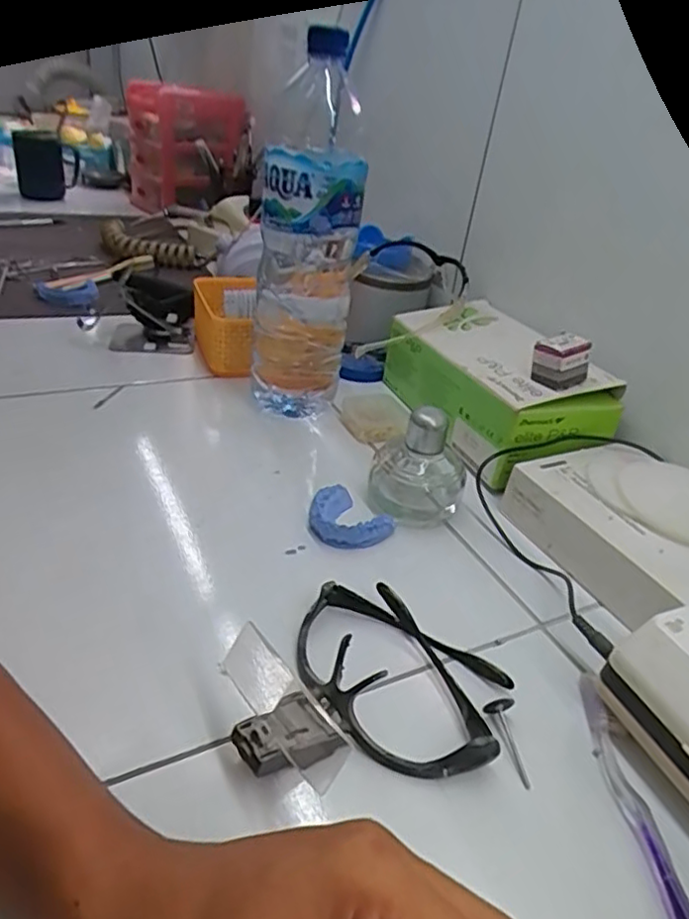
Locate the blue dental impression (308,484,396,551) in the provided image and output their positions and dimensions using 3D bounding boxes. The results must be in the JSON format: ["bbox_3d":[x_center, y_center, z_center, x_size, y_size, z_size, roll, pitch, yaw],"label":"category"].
[{"bbox_3d":[0.003,0.043,0.473,0.058,0.016,0.053,6,32,-4],"label":"blue dental impression"}]

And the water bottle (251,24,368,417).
[{"bbox_3d":[-0.034,-0.186,0.565,0.085,0.310,0.085,6,32,-4],"label":"water bottle"}]

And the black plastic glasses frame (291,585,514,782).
[{"bbox_3d":[0.030,0.114,0.357,0.129,0.034,0.094,26,37,27],"label":"black plastic glasses frame"}]

